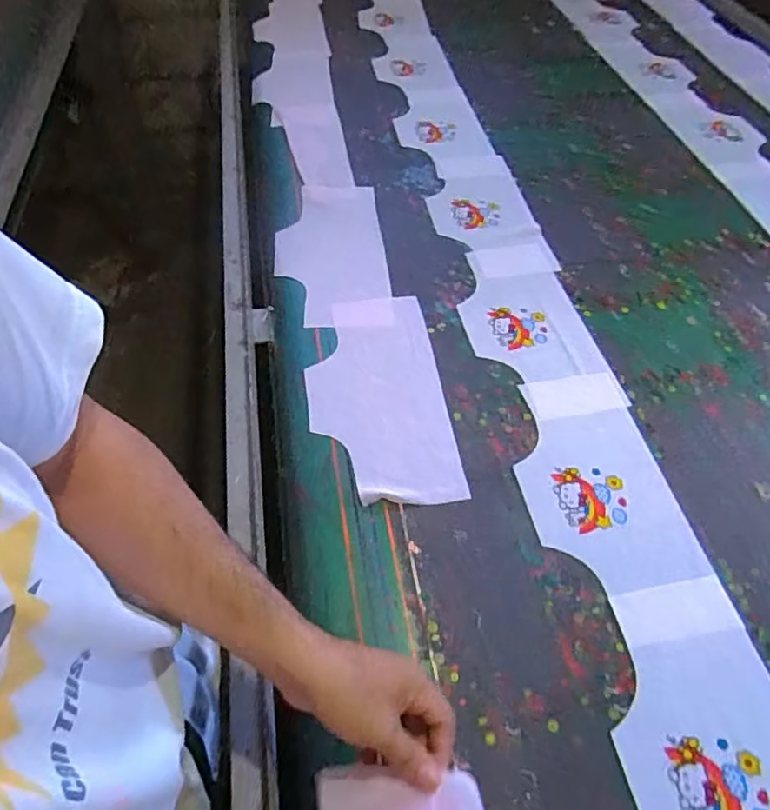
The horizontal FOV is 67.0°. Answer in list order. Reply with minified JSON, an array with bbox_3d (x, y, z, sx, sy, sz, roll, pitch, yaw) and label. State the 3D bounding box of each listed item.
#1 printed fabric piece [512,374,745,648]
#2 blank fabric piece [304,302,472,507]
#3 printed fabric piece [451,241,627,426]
[{"bbox_3d":[0.240,0.098,0.651,0.163,0.006,0.322,-6,54,-7],"label":"printed fabric piece"},{"bbox_3d":[-0.012,-0.016,0.733,0.164,0.008,0.321,-6,54,-6],"label":"blank fabric piece"},{"bbox_3d":[0.197,-0.115,0.810,0.163,0.008,0.325,-7,54,-7],"label":"printed fabric piece"}]

